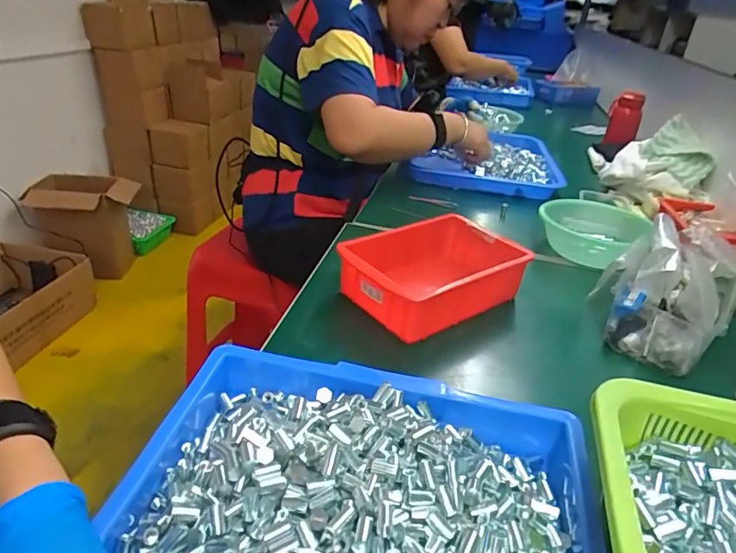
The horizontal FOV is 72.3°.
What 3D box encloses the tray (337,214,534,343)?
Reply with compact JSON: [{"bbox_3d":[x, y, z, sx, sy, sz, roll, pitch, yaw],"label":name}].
[{"bbox_3d":[0.080,-0.003,0.588,0.199,0.064,0.137,-17,37,-32],"label":"tray"}]

